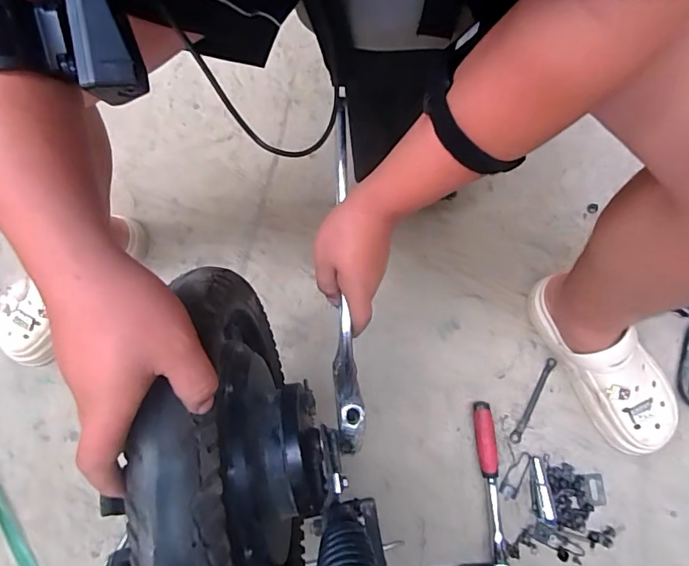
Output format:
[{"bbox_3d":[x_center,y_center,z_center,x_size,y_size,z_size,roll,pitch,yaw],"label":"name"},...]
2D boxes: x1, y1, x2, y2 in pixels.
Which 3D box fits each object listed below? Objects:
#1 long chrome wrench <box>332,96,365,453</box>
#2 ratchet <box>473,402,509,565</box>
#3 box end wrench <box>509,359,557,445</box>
[{"bbox_3d":[0.001,-0.018,0.470,0.027,0.035,0.357,-1,83,1],"label":"long chrome wrench"},{"bbox_3d":[0.206,0.297,0.677,0.028,0.034,0.243,-2,78,2],"label":"ratchet"},{"bbox_3d":[0.283,0.176,0.712,0.015,0.011,0.136,28,78,8],"label":"box end wrench"}]

